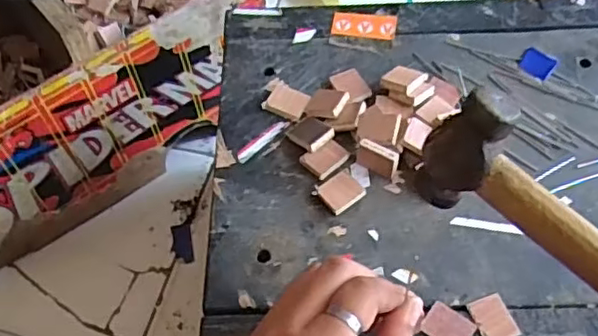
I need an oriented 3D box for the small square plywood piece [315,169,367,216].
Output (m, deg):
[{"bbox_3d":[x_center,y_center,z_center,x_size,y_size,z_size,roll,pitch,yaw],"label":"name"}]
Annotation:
[{"bbox_3d":[0.025,0.014,0.373,0.024,0.004,0.022,-30,60,-16],"label":"small square plywood piece"}]

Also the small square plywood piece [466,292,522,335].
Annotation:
[{"bbox_3d":[0.102,0.078,0.329,0.020,0.004,0.025,-14,57,-7],"label":"small square plywood piece"}]

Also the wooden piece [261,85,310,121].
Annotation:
[{"bbox_3d":[-0.008,-0.043,0.413,0.027,0.004,0.021,23,60,17],"label":"wooden piece"}]

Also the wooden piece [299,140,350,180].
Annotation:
[{"bbox_3d":[0.017,-0.007,0.385,0.026,0.004,0.019,-39,63,-21],"label":"wooden piece"}]

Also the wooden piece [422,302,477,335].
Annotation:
[{"bbox_3d":[0.078,0.082,0.328,0.024,0.004,0.019,33,64,22],"label":"wooden piece"}]

